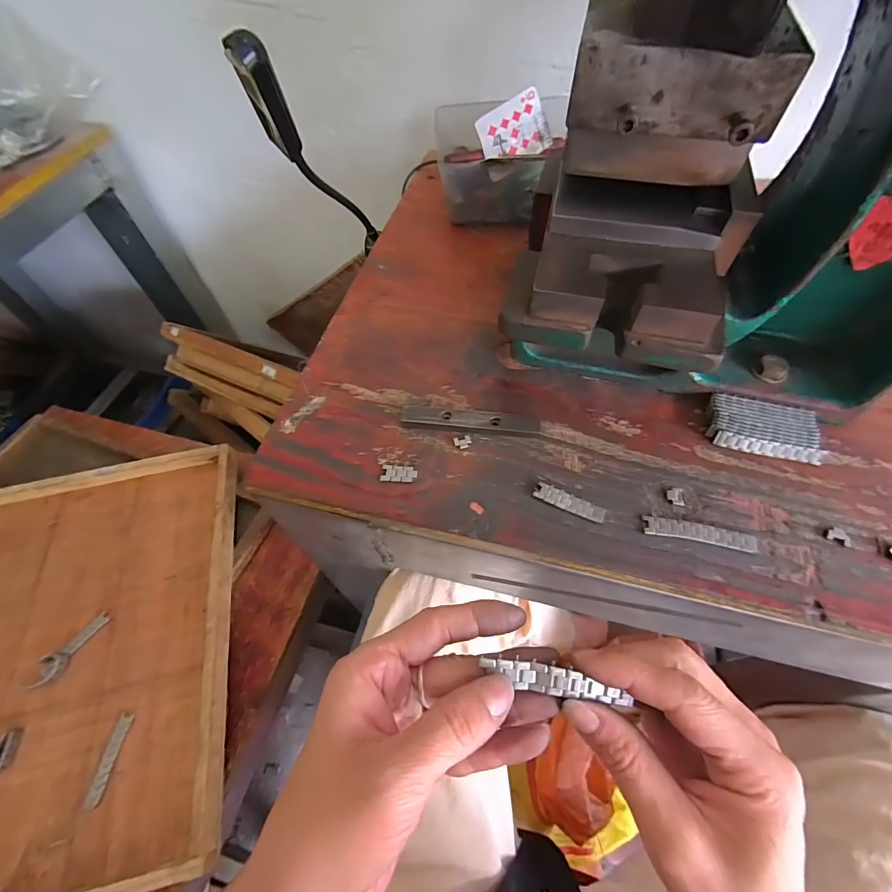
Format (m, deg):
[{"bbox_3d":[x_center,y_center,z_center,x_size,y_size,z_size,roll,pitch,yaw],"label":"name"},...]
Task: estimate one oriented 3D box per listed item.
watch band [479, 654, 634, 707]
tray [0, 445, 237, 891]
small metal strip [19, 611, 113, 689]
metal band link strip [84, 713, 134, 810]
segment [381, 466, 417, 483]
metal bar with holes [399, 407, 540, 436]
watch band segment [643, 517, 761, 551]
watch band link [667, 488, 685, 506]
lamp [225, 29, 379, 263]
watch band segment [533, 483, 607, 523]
[{"bbox_3d":[0.046,0.098,0.179,0.059,0.007,0.011,14,61,1],"label":"watch band"},{"bbox_3d":[-0.418,0.207,0.424,0.408,0.029,0.392,-12,60,-4],"label":"tray"},{"bbox_3d":[-0.372,0.201,0.420,0.020,0.011,0.084,31,66,19],"label":"small metal strip"},{"bbox_3d":[-0.294,0.273,0.374,0.013,0.004,0.066,1,60,3],"label":"metal band link strip"},{"bbox_3d":[-0.033,0.019,0.299,0.025,0.004,0.012,2,58,4],"label":"segment"},{"bbox_3d":[0.018,-0.019,0.319,0.101,0.009,0.016,6,58,6],"label":"metal bar with holes"},{"bbox_3d":[0.160,0.055,0.271,0.066,0.004,0.013,9,59,8],"label":"watch band segment"},{"bbox_3d":[0.152,0.033,0.284,0.010,0.004,0.012,4,60,5],"label":"watch band link"},{"bbox_3d":[-0.098,-0.219,0.358,0.026,0.280,0.028,1,98,3],"label":"lamp"},{"bbox_3d":[0.082,0.037,0.283,0.046,0.004,0.012,22,61,15],"label":"watch band segment"}]

